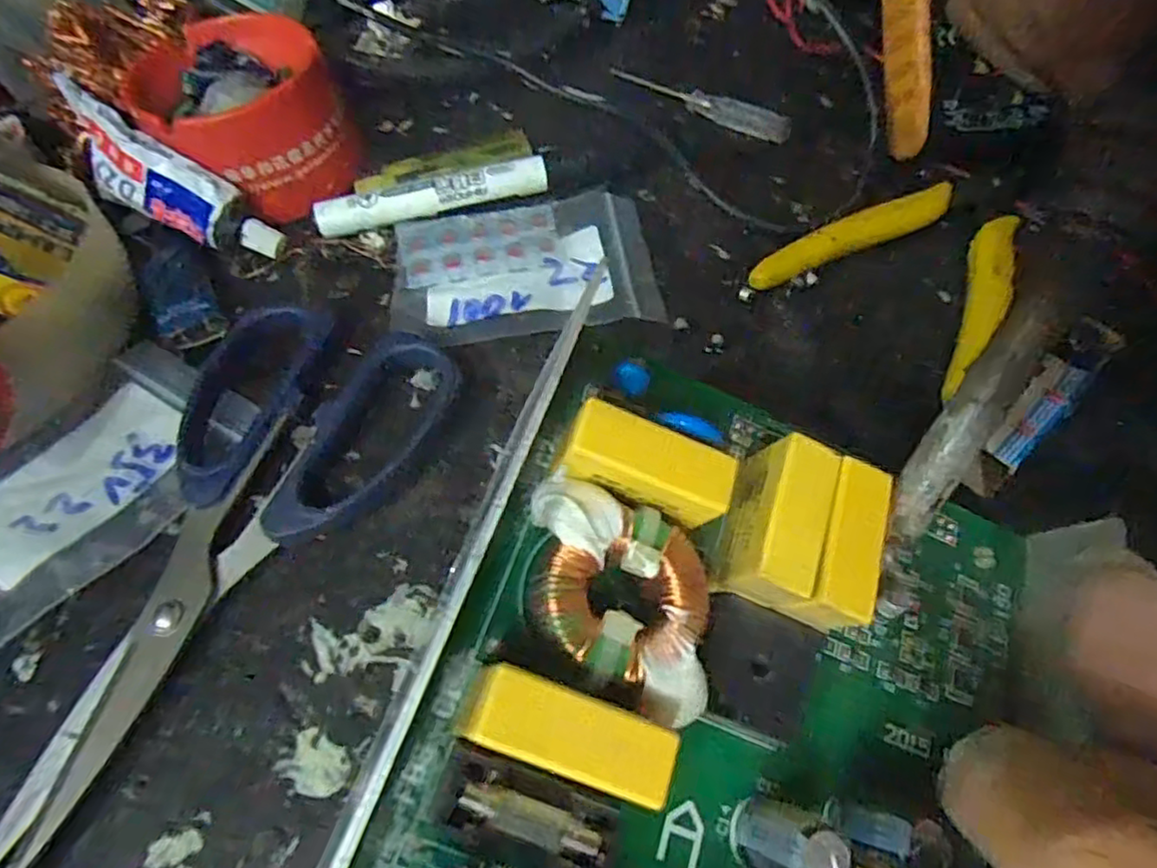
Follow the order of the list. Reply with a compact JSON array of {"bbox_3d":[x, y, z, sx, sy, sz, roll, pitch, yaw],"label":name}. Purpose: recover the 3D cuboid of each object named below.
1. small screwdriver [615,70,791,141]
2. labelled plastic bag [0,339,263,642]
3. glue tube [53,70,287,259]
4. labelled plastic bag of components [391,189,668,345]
[{"bbox_3d":[0.054,-0.153,0.299,0.091,0.010,0.007,30,66,18],"label":"small screwdriver"},{"bbox_3d":[-0.160,0.013,0.206,0.070,0.015,0.097,32,66,19],"label":"labelled plastic bag"},{"bbox_3d":[-0.165,-0.099,0.257,0.097,0.024,0.022,34,65,-6],"label":"glue tube"},{"bbox_3d":[-0.021,-0.066,0.249,0.097,0.005,0.068,-7,60,-2],"label":"labelled plastic bag of components"}]

